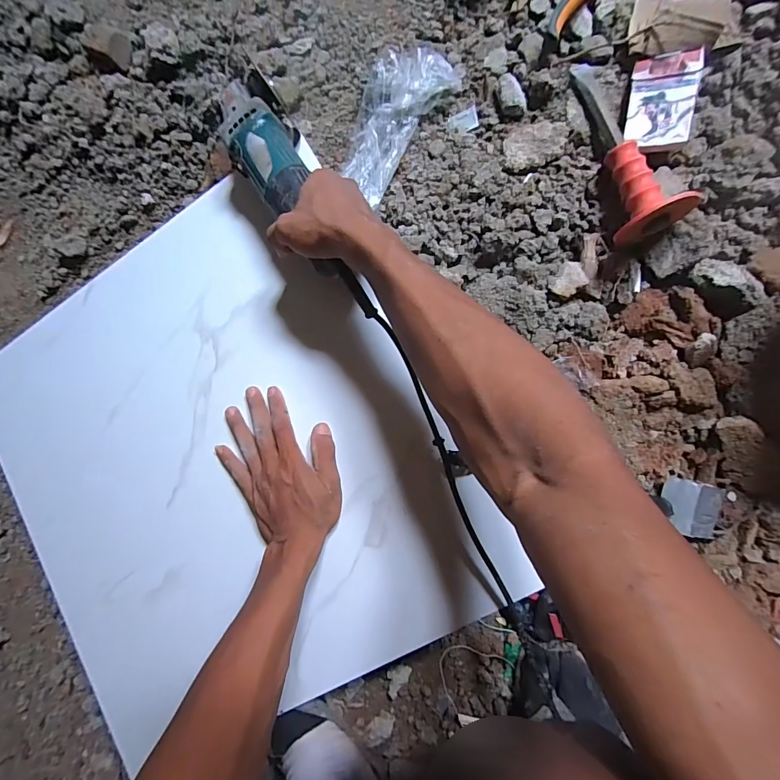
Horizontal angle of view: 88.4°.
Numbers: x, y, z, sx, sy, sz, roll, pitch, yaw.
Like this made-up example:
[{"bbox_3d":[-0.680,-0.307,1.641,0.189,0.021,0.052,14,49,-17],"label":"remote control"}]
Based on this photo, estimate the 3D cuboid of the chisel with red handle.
[{"bbox_3d":[0.248,-0.264,0.415,0.061,0.068,0.204,-17,90,9],"label":"chisel with red handle"}]

